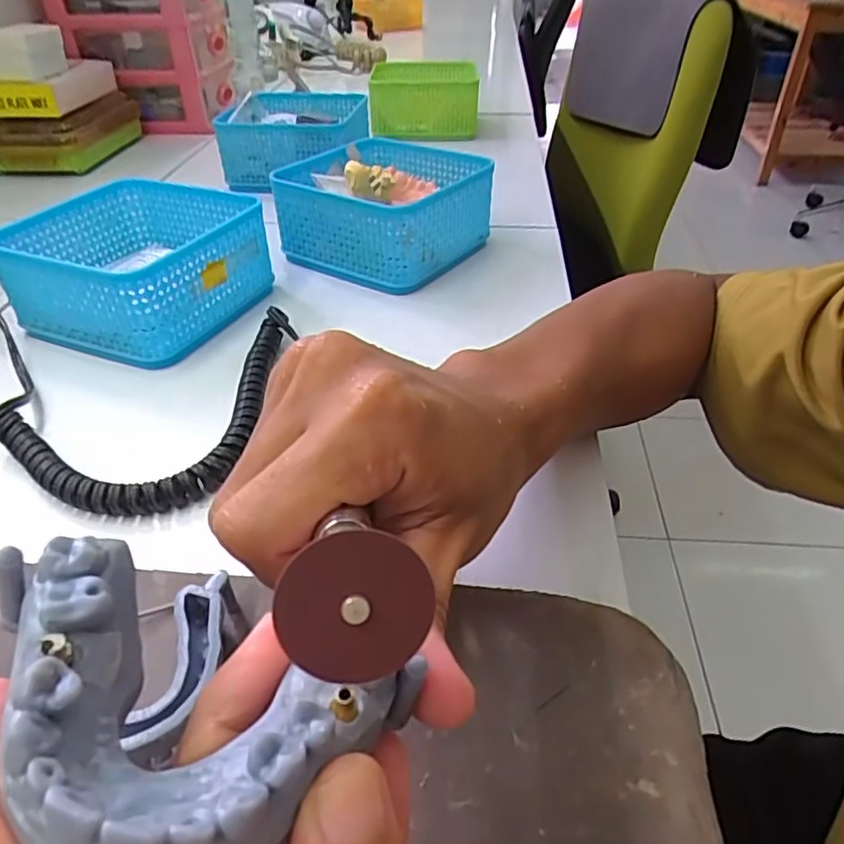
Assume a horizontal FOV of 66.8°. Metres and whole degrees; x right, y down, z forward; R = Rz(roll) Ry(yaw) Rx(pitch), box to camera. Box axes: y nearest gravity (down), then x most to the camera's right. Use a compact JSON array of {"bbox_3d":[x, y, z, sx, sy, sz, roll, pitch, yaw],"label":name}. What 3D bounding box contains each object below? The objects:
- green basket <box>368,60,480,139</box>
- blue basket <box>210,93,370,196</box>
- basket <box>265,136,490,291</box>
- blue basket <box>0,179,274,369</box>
[{"bbox_3d":[0.005,-0.390,0.779,0.128,0.058,0.154,2,39,5],"label":"green basket"},{"bbox_3d":[-0.123,-0.288,0.653,0.127,0.061,0.136,7,39,10],"label":"blue basket"},{"bbox_3d":[-0.027,-0.165,0.498,0.130,0.066,0.131,23,45,28],"label":"basket"},{"bbox_3d":[-0.187,-0.105,0.428,0.130,0.063,0.130,16,42,21],"label":"blue basket"}]

